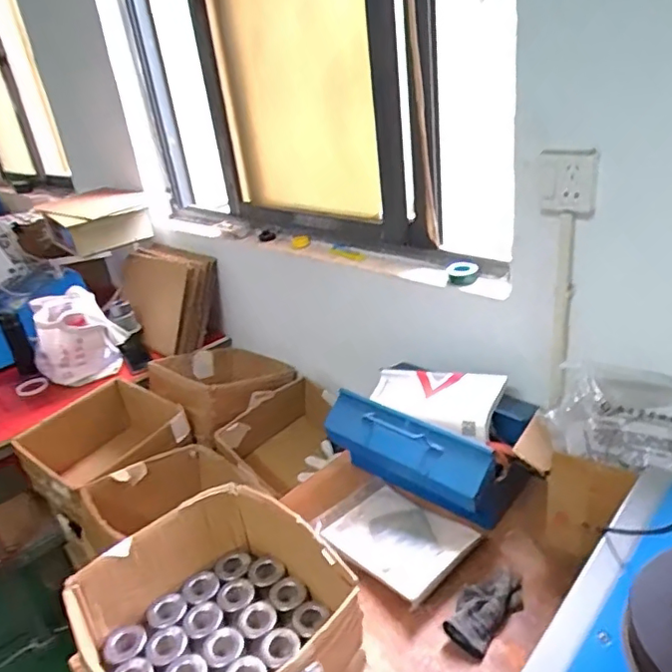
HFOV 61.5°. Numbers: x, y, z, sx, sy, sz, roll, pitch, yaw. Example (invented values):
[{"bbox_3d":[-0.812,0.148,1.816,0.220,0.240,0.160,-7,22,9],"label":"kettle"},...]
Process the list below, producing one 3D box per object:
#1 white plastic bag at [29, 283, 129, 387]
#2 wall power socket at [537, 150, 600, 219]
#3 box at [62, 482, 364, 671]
[{"bbox_3d":[-0.756,0.001,1.636,0.252,0.256,0.086,-21,29,2],"label":"white plastic bag"},{"bbox_3d":[0.357,-0.234,0.878,0.092,0.098,0.036,10,31,31],"label":"wall power socket"},{"bbox_3d":[-0.165,0.428,0.831,0.339,0.170,0.352,-26,32,-32],"label":"box"}]

